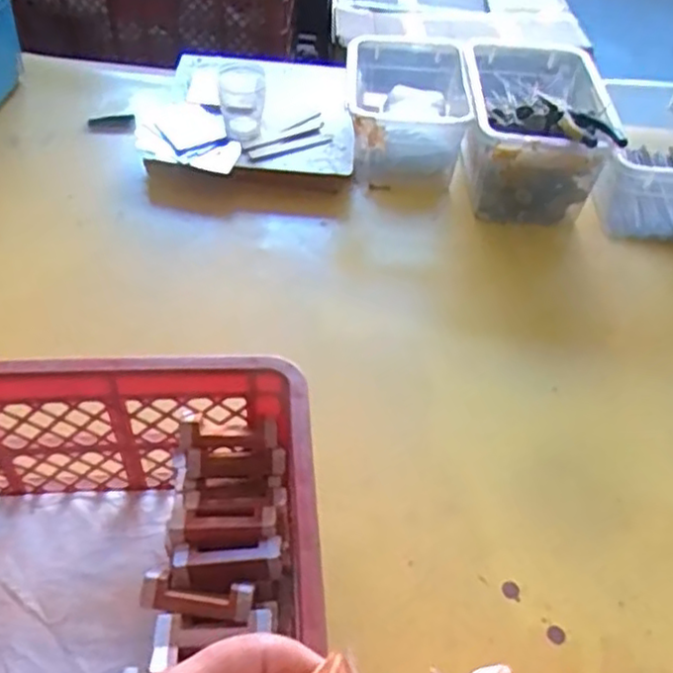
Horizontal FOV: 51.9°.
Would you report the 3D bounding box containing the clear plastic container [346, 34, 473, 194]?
[{"bbox_3d":[0.102,-0.330,1.022,0.170,0.131,0.225,3,49,-3],"label":"clear plastic container"}]

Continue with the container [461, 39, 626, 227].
[{"bbox_3d":[0.278,-0.296,0.980,0.198,0.139,0.279,8,49,2],"label":"container"}]

